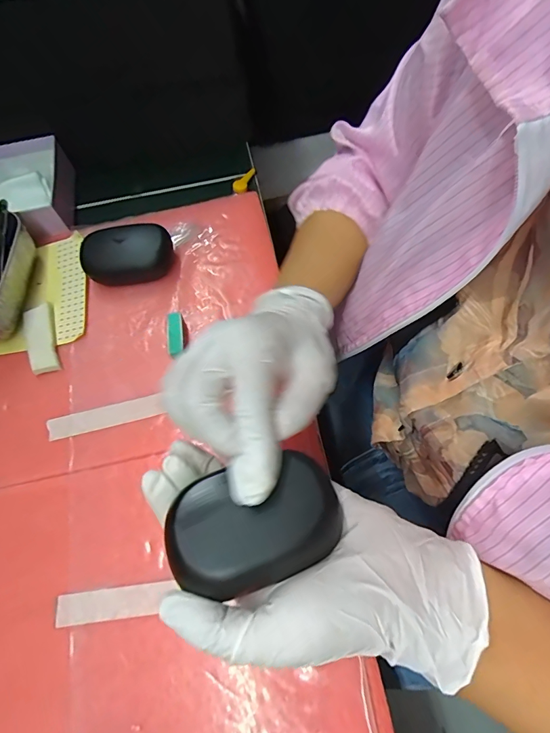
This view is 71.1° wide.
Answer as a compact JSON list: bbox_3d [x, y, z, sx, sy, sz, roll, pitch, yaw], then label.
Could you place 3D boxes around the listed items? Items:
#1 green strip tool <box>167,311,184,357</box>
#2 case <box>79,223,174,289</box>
[{"bbox_3d":[-0.087,-0.027,0.344,0.014,0.017,0.043,-9,66,-1],"label":"green strip tool"},{"bbox_3d":[-0.142,-0.108,0.373,0.083,0.033,0.051,-6,66,0],"label":"case"}]

